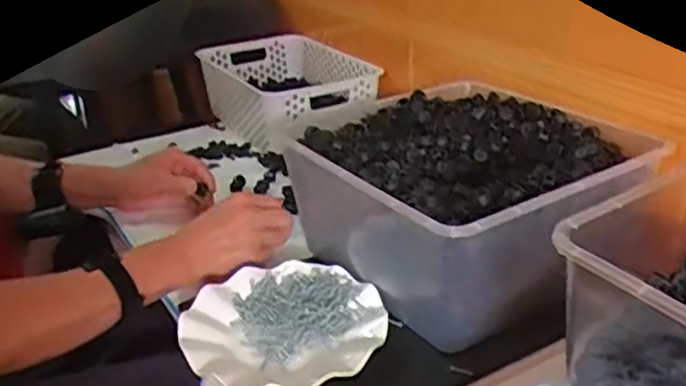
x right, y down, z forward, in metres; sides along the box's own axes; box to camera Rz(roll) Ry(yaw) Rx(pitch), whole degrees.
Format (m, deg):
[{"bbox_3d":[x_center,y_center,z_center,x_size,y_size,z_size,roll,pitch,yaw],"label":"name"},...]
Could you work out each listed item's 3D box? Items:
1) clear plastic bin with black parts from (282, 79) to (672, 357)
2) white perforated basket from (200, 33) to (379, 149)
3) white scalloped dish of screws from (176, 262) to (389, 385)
[{"bbox_3d":[0.129,0.000,0.760,0.298,0.134,0.294,-18,31,-28],"label":"clear plastic bin with black parts"},{"bbox_3d":[-0.092,-0.168,1.221,0.221,0.121,0.354,-15,29,-23],"label":"white perforated basket"},{"bbox_3d":[-0.053,0.121,0.663,0.181,0.019,0.180,16,32,32],"label":"white scalloped dish of screws"}]

